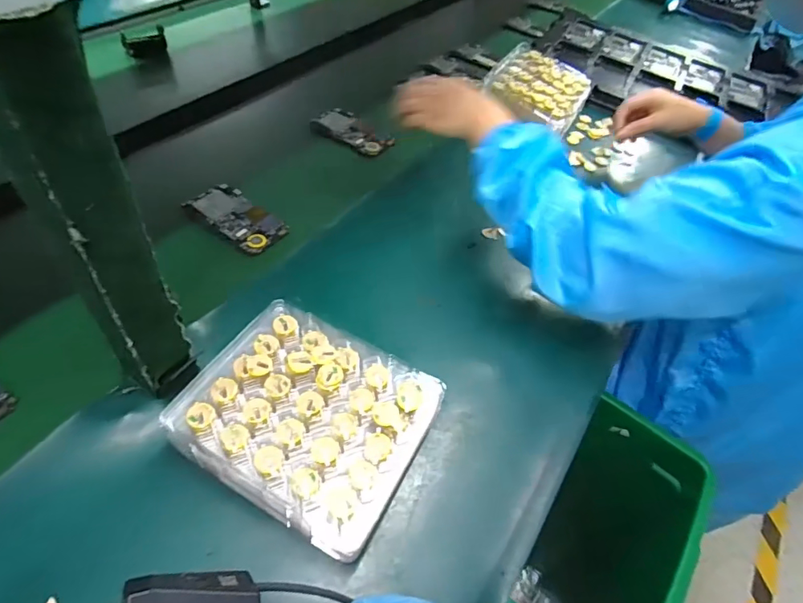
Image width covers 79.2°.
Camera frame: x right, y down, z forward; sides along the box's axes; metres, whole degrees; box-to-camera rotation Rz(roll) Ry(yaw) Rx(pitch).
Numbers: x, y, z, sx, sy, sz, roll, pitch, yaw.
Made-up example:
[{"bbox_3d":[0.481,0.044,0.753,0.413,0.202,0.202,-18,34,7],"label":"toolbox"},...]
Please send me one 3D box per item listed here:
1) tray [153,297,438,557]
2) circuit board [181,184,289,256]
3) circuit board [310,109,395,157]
[{"bbox_3d":[-0.072,0.084,0.380,0.177,0.030,0.149,27,55,16],"label":"tray"},{"bbox_3d":[-0.207,-0.106,0.610,0.125,0.012,0.063,32,57,20],"label":"circuit board"},{"bbox_3d":[-0.078,-0.267,0.762,0.135,0.009,0.065,31,57,19],"label":"circuit board"}]

